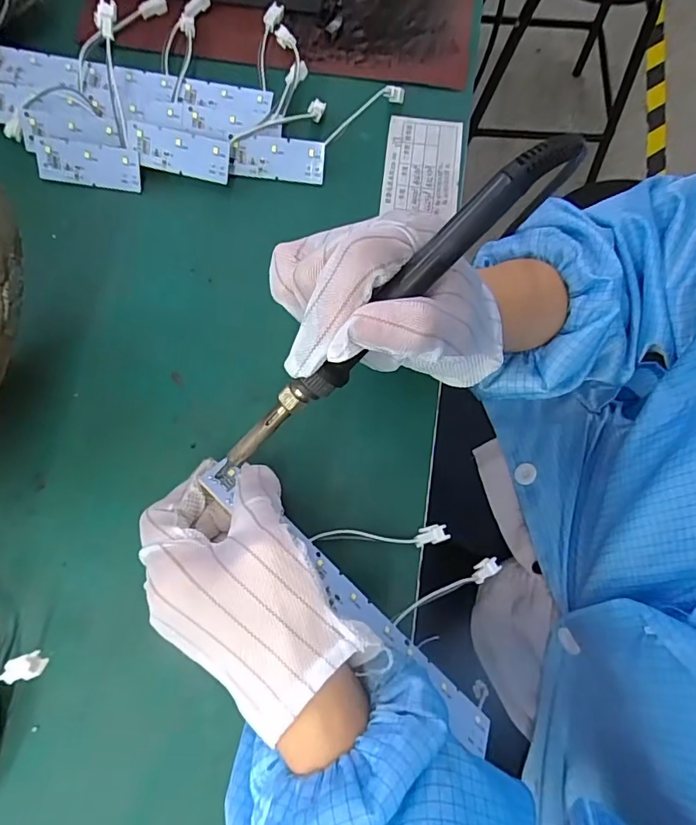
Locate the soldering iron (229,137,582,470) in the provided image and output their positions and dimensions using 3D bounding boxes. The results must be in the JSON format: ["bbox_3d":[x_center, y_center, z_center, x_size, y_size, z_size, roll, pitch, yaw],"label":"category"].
[{"bbox_3d":[0.012,-0.038,0.208,0.194,0.014,0.016,-43,79,19],"label":"soldering iron"}]

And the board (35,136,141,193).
[{"bbox_3d":[-0.166,-0.160,0.317,0.066,0.004,0.025,7,117,-2],"label":"board"}]

